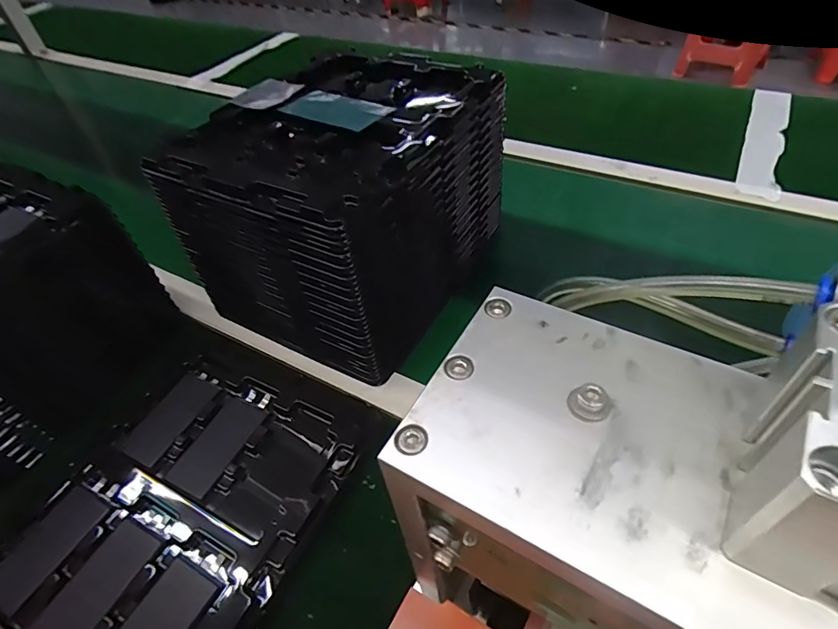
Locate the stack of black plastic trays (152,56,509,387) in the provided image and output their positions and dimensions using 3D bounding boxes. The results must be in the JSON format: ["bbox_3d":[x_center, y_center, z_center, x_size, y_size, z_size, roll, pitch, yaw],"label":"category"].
[{"bbox_3d":[-0.070,-0.119,0.503,0.221,0.192,0.275,21,54,24],"label":"stack of black plastic trays"}]

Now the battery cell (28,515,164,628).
[{"bbox_3d":[-0.225,0.188,0.340,0.043,0.005,0.084,20,53,23],"label":"battery cell"}]

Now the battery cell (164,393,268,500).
[{"bbox_3d":[-0.170,0.109,0.410,0.044,0.011,0.085,18,53,22],"label":"battery cell"}]

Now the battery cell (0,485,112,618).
[{"bbox_3d":[-0.278,0.171,0.362,0.040,0.010,0.083,20,53,23],"label":"battery cell"}]

